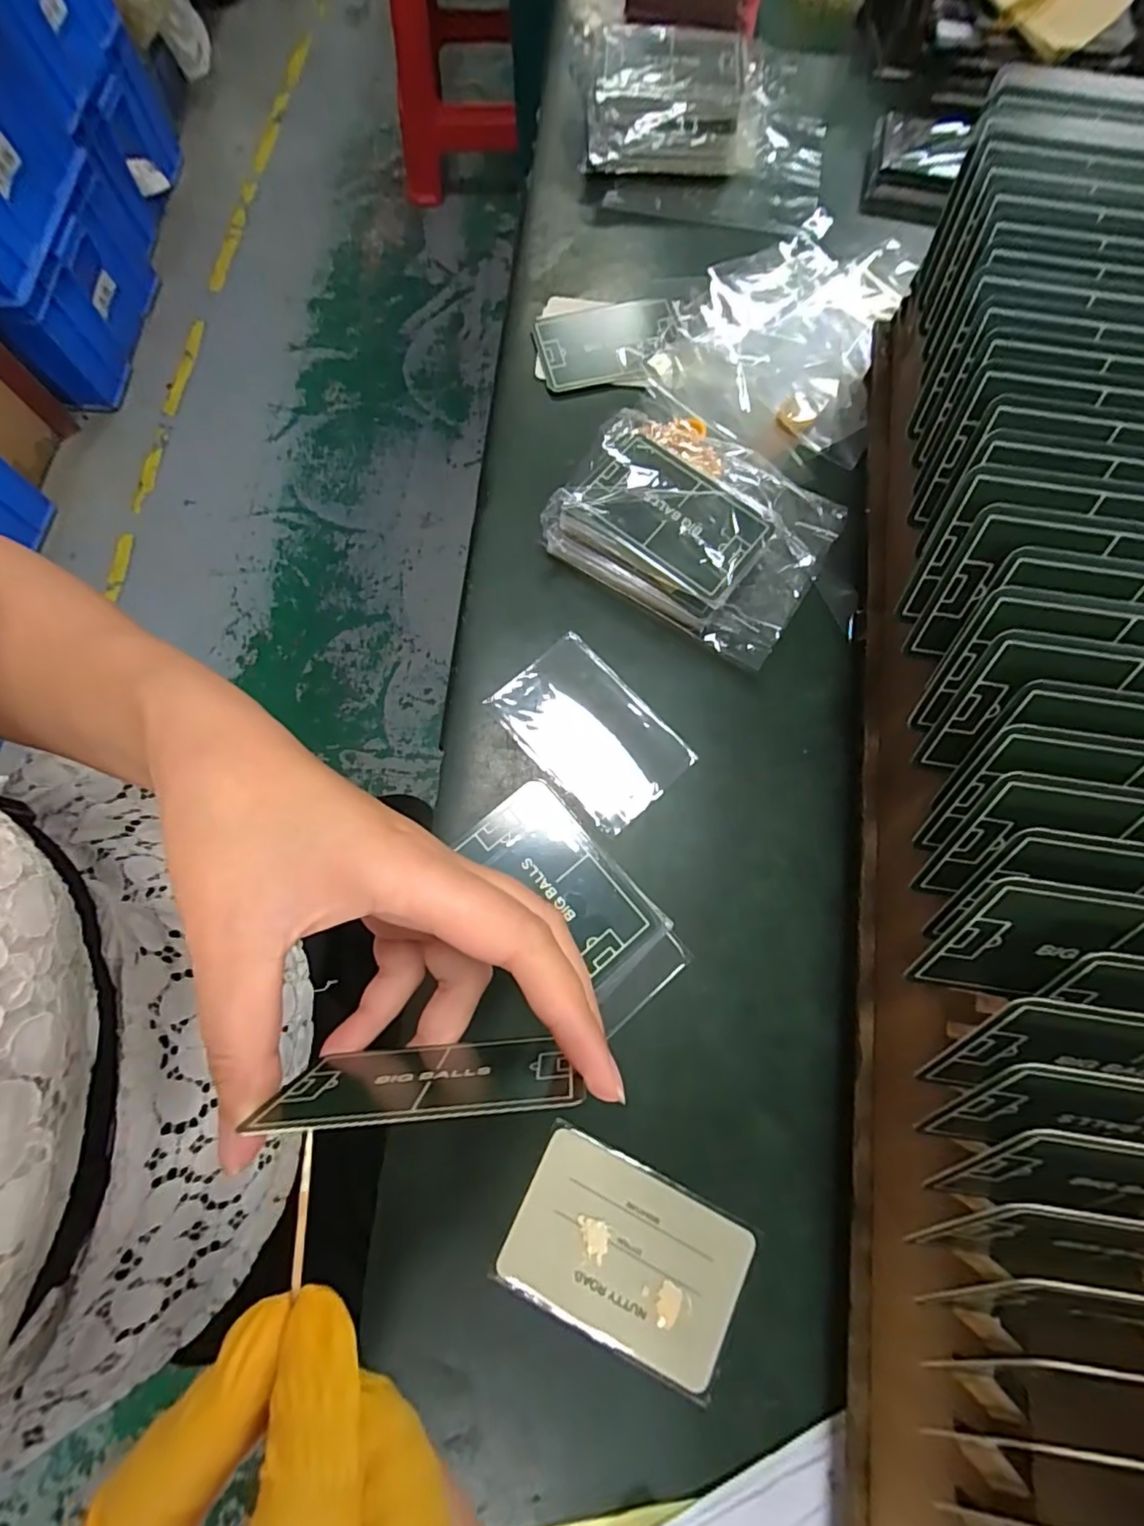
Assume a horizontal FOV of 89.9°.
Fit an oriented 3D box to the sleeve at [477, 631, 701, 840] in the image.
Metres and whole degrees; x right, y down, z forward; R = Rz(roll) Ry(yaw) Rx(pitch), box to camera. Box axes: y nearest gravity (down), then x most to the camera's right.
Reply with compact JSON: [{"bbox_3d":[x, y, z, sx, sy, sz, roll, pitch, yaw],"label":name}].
[{"bbox_3d":[0.008,-0.015,0.268,0.056,0.009,0.087,-40,78,-10],"label":"sleeve"}]

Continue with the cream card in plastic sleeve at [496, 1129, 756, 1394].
[{"bbox_3d":[0.020,0.184,0.215,0.084,0.004,0.054,25,77,7],"label":"cream card in plastic sleeve"}]

